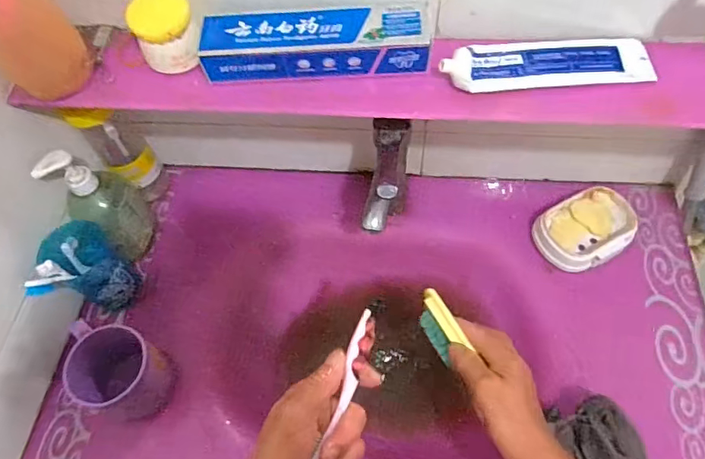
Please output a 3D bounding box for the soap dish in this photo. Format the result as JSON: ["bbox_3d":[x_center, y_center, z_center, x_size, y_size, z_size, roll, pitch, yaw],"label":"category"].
[{"bbox_3d":[0.310,0.001,0.630,0.131,0.031,0.092,-26,63,-10],"label":"soap dish"}]

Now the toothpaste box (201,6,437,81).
[{"bbox_3d":[-0.034,-0.181,0.453,0.212,0.039,0.055,-2,61,3],"label":"toothpaste box"}]

